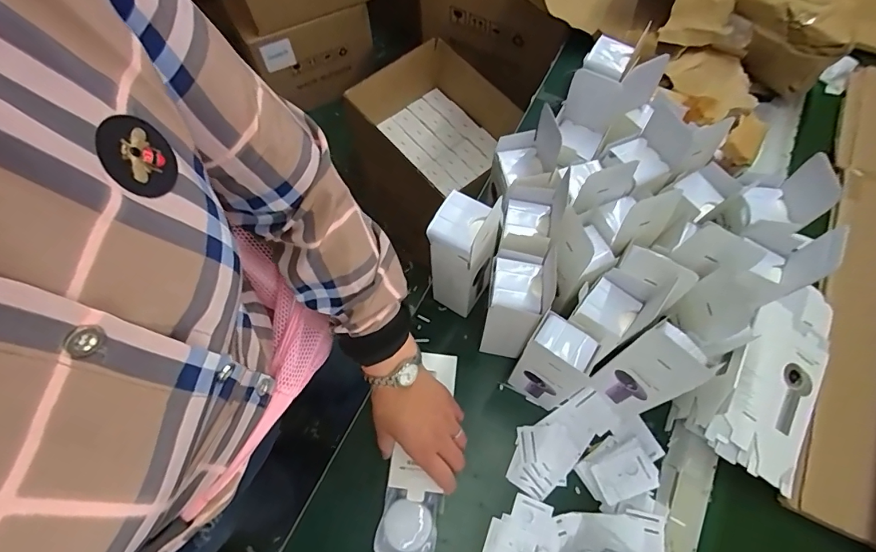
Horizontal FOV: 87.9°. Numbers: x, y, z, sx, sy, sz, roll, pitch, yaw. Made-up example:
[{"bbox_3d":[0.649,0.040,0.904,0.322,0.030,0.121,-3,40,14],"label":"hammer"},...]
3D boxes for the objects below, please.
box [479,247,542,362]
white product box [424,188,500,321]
[{"bbox_3d":[0.090,0.045,0.580,0.063,0.183,0.070,10,65,8],"label":"box"},{"bbox_3d":[0.033,-0.020,0.591,0.068,0.209,0.062,28,69,15],"label":"white product box"}]

